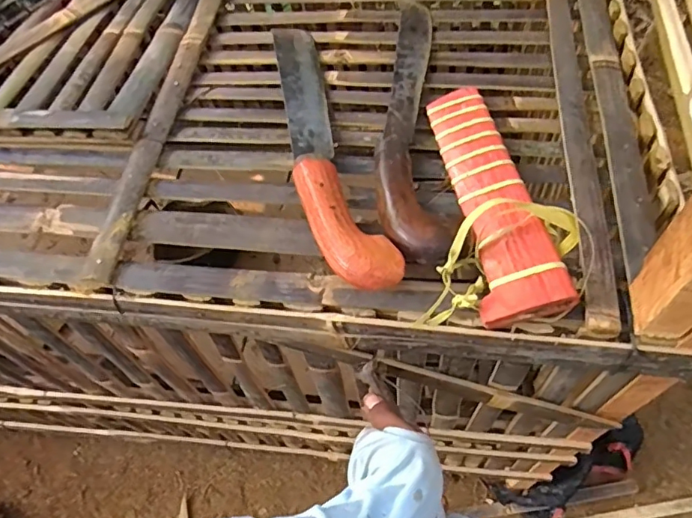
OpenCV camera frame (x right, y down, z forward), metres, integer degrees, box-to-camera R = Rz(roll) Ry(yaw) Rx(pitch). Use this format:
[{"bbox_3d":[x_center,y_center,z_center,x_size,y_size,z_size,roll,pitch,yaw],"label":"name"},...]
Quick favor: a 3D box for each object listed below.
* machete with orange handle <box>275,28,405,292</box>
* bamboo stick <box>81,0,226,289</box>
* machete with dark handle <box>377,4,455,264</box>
[{"bbox_3d":[-0.031,-0.127,0.525,0.062,0.050,0.380,-15,59,-5],"label":"machete with orange handle"},{"bbox_3d":[-0.177,-0.321,0.671,0.044,0.016,0.795,6,60,6],"label":"bamboo stick"},{"bbox_3d":[0.063,-0.149,0.535,0.057,0.038,0.358,0,59,4],"label":"machete with dark handle"}]

